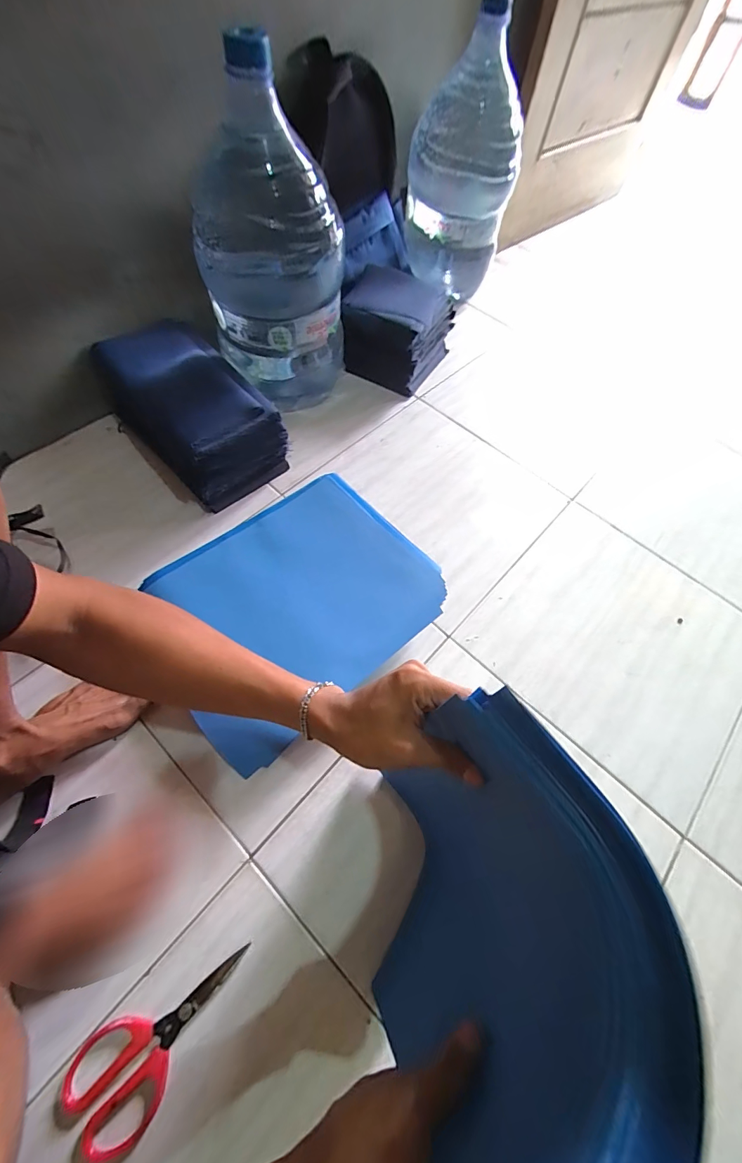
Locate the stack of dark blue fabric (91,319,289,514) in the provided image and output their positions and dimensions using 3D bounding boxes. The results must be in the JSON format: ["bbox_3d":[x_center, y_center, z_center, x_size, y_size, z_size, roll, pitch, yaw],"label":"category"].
[{"bbox_3d":[-0.329,-0.311,0.749,0.187,0.151,0.335,-40,71,-21],"label":"stack of dark blue fabric"}]

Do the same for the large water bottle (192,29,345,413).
[{"bbox_3d":[-0.171,-0.516,0.711,0.201,0.441,0.180,27,64,11],"label":"large water bottle"}]

